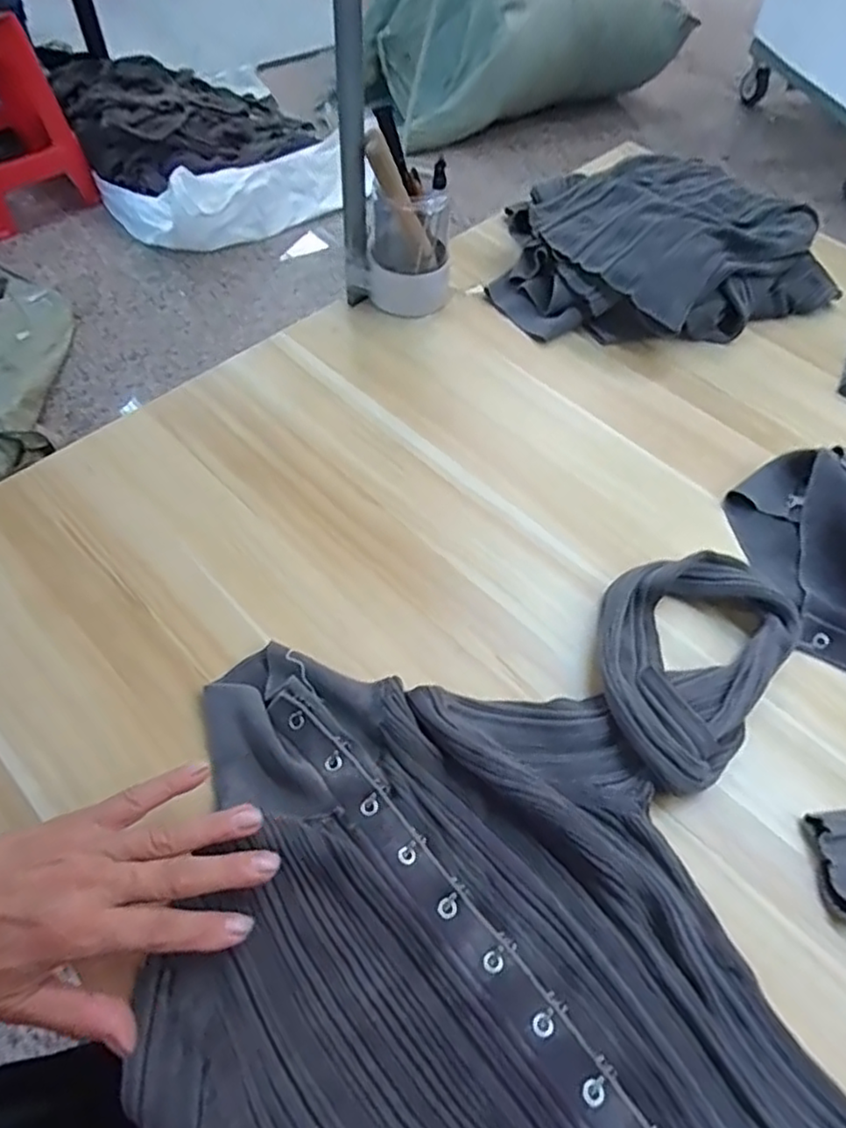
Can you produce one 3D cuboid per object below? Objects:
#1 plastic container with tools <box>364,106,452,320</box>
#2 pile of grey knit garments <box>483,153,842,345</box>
[{"bbox_3d":[-0.014,-0.329,0.636,0.076,0.150,0.072,-3,57,-4],"label":"plastic container with tools"},{"bbox_3d":[0.232,-0.337,0.697,0.322,0.072,0.270,-23,61,-16],"label":"pile of grey knit garments"}]

